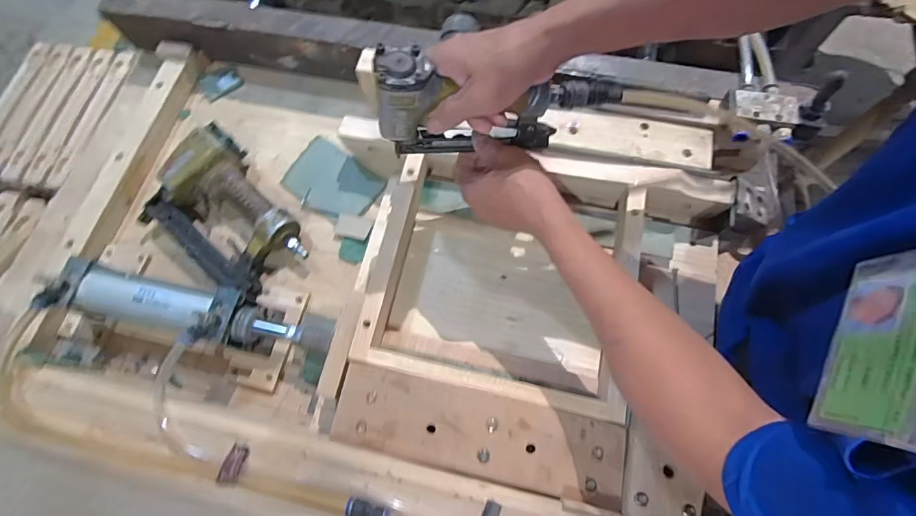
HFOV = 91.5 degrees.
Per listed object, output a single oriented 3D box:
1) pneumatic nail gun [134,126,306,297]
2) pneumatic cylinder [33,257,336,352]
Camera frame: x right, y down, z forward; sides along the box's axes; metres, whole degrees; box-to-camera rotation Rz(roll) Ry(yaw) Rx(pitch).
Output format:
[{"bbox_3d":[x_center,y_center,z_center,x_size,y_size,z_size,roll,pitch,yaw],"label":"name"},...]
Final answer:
[{"bbox_3d":[-0.301,-0.054,0.575,0.222,0.059,0.153,43,77,16],"label":"pneumatic nail gun"},{"bbox_3d":[-0.299,0.060,0.513,0.320,0.077,0.069,10,71,6],"label":"pneumatic cylinder"}]

